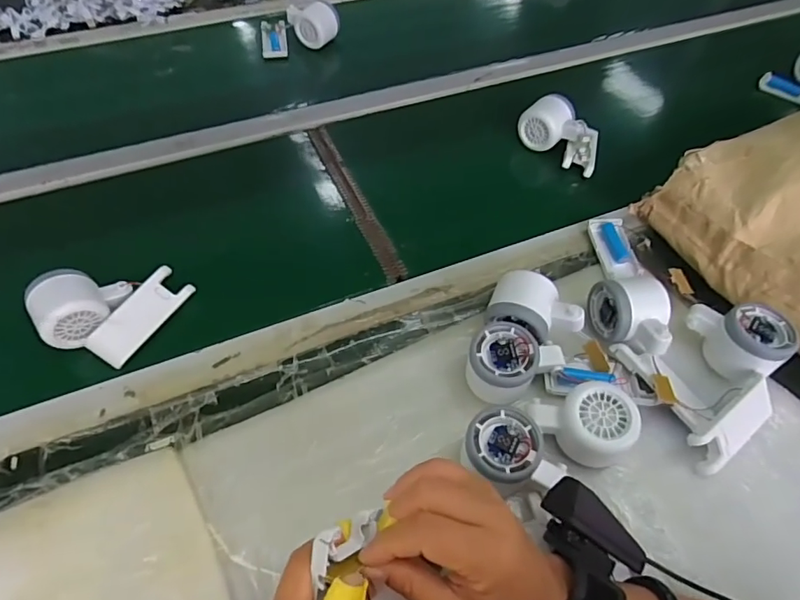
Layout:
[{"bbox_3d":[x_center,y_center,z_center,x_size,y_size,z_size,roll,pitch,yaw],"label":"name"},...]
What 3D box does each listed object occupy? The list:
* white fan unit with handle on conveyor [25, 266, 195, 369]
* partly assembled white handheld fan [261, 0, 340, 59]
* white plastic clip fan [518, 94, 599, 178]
[{"bbox_3d":[-0.279,0.002,0.475,0.093,0.050,0.114,26,55,15],"label":"white fan unit with handle on conveyor"},{"bbox_3d":[-0.166,-0.448,0.820,0.129,0.065,0.091,-9,55,-9],"label":"partly assembled white handheld fan"},{"bbox_3d":[0.215,-0.216,0.644,0.056,0.047,0.114,-32,61,-25],"label":"white plastic clip fan"}]

